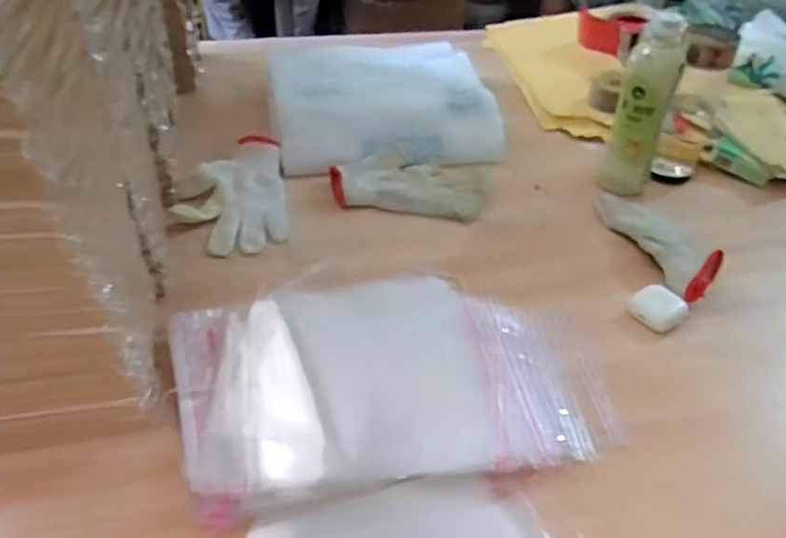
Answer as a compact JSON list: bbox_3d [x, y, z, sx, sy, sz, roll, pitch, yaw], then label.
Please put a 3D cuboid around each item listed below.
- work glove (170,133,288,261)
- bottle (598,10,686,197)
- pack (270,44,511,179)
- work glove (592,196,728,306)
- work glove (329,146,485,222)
[{"bbox_3d":[-0.190,-0.092,0.783,0.122,0.033,0.179,-5,41,-9],"label":"work glove"},{"bbox_3d":[0.298,-0.193,0.795,0.062,0.208,0.066,16,42,15],"label":"bottle"},{"bbox_3d":[-0.018,-0.247,0.949,0.302,0.065,0.308,-6,41,-10],"label":"pack"},{"bbox_3d":[0.296,-0.037,0.740,0.064,0.040,0.191,-8,41,-13],"label":"work glove"},{"bbox_3d":[0.019,-0.108,0.824,0.185,0.023,0.110,7,40,5],"label":"work glove"}]

